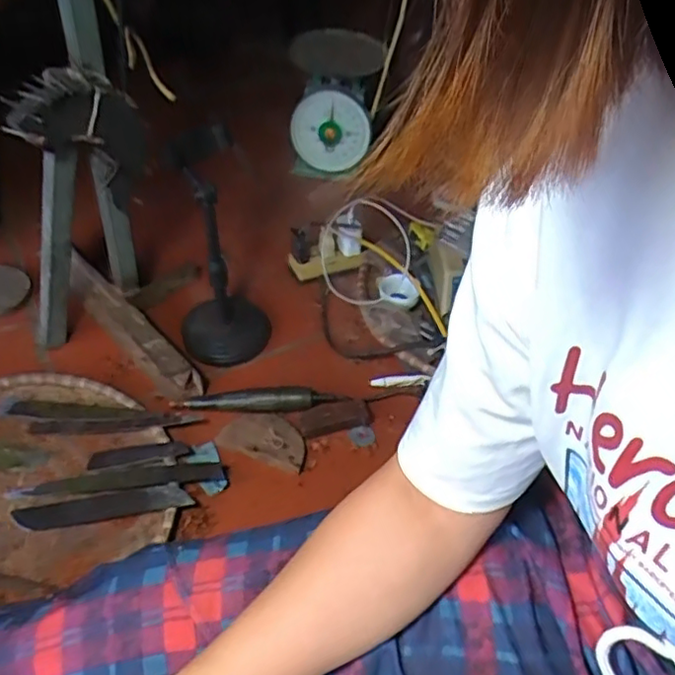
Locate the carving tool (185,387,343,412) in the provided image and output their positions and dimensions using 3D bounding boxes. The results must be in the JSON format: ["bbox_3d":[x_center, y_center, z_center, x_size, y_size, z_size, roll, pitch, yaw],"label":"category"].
[{"bbox_3d":[-0.089,0.072,0.736,0.172,0.029,0.034,0,47,-1],"label":"carving tool"}]

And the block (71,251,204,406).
[{"bbox_3d":[-0.268,-0.024,0.798,0.041,0.044,0.276,-35,56,-29],"label":"block"}]

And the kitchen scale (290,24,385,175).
[{"bbox_3d":[0.000,-0.392,1.042,0.136,0.178,0.189,5,47,4],"label":"kitchen scale"}]

